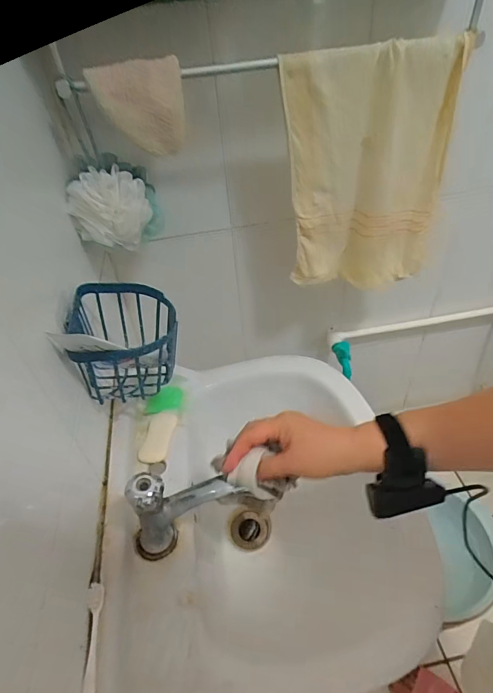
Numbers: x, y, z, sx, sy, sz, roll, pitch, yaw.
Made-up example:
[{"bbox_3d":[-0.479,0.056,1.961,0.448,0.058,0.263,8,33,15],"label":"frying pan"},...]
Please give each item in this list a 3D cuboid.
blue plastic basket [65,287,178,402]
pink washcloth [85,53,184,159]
[{"bbox_3d":[-0.157,-0.010,0.529,0.127,0.126,0.163,-16,43,-11],"label":"blue plastic basket"},{"bbox_3d":[-0.134,-0.305,0.508,0.109,0.100,0.032,-13,43,-8],"label":"pink washcloth"}]

